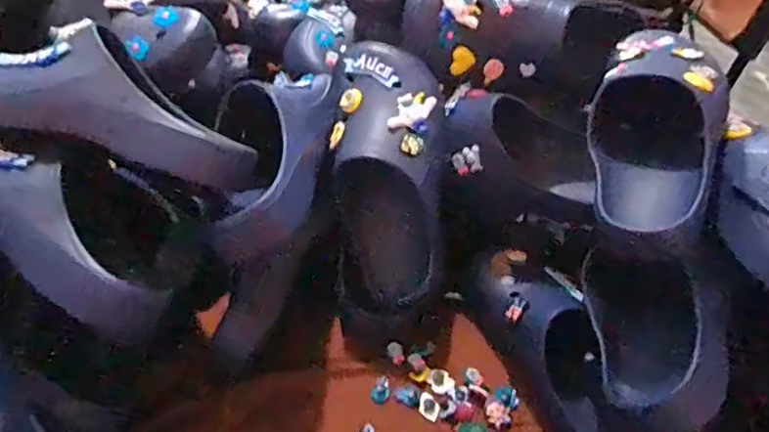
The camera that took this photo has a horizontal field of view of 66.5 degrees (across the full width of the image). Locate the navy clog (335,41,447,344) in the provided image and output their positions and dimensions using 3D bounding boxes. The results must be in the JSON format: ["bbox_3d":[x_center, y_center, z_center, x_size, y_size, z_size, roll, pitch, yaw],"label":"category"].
[{"bbox_3d":[0.005,-0.022,0.626,0.121,0.309,0.087,1,13,-3],"label":"navy clog"}]

